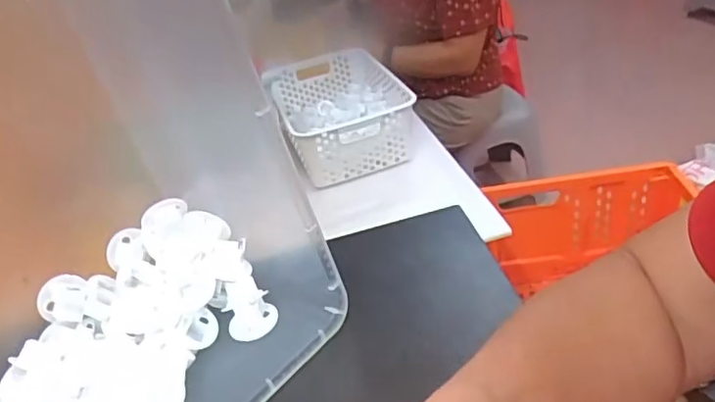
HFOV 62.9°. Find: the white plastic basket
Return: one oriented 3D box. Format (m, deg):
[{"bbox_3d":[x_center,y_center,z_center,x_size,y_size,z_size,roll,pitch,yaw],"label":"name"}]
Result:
[{"bbox_3d":[-0.039,-0.173,1.104,0.216,0.114,0.341,-16,35,-6],"label":"white plastic basket"}]

